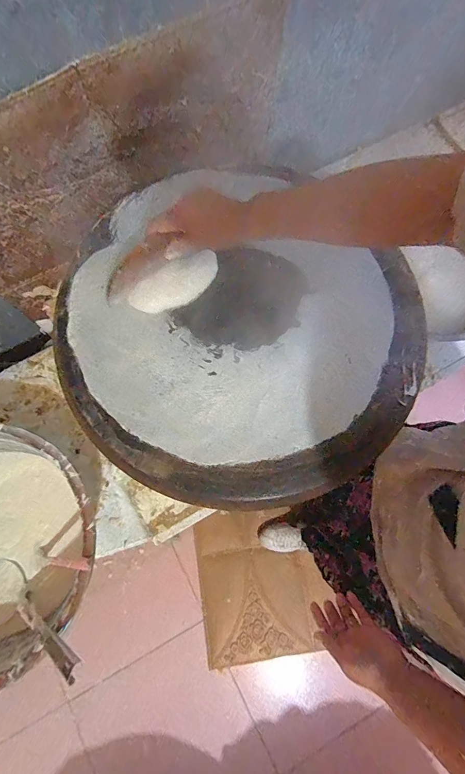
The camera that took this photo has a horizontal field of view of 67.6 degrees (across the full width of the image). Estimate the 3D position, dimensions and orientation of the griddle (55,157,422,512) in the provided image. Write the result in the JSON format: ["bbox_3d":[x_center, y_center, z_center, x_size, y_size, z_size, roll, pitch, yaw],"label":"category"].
[{"bbox_3d":[-0.001,-0.089,0.504,0.515,0.043,0.473,0,76,-1],"label":"griddle"}]

